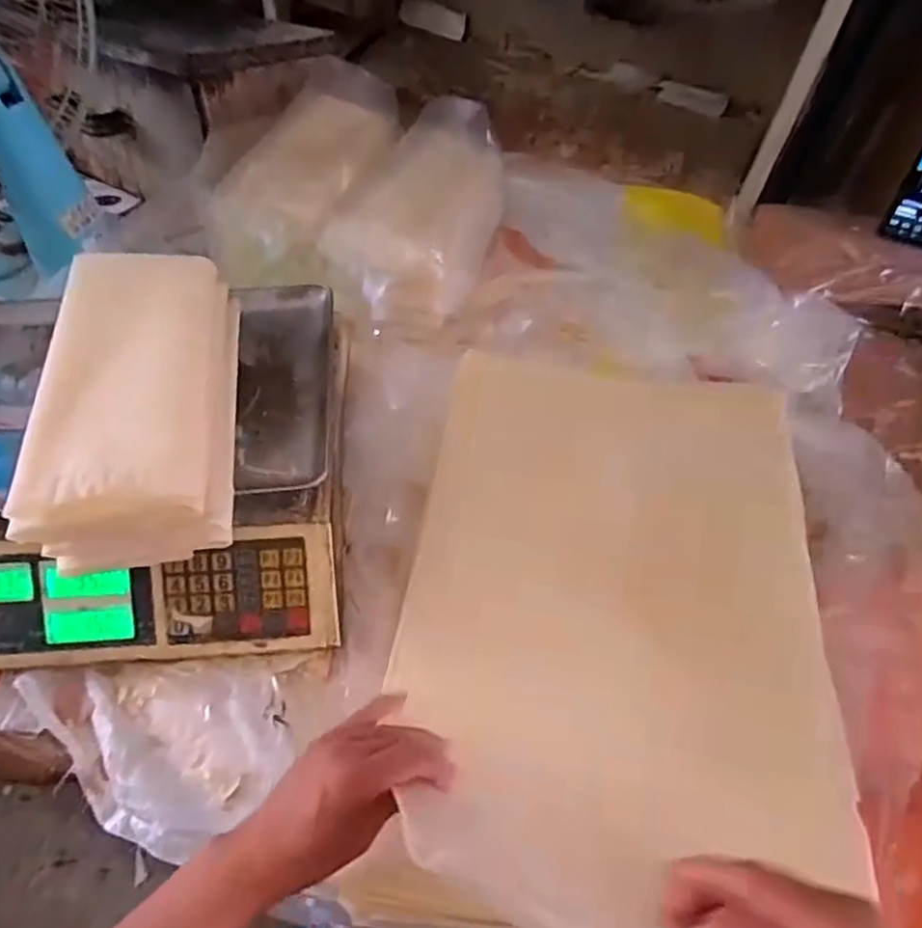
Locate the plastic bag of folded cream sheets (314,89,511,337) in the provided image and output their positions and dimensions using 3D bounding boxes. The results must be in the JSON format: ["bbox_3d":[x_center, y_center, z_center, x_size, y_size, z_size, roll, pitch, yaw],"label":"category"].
[{"bbox_3d":[-0.037,-0.294,0.712,0.153,0.128,0.328,16,55,8],"label":"plastic bag of folded cream sheets"}]

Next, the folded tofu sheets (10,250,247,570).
[{"bbox_3d":[-0.232,-0.052,0.463,0.120,0.071,0.239,-6,55,-7],"label":"folded tofu sheets"}]

